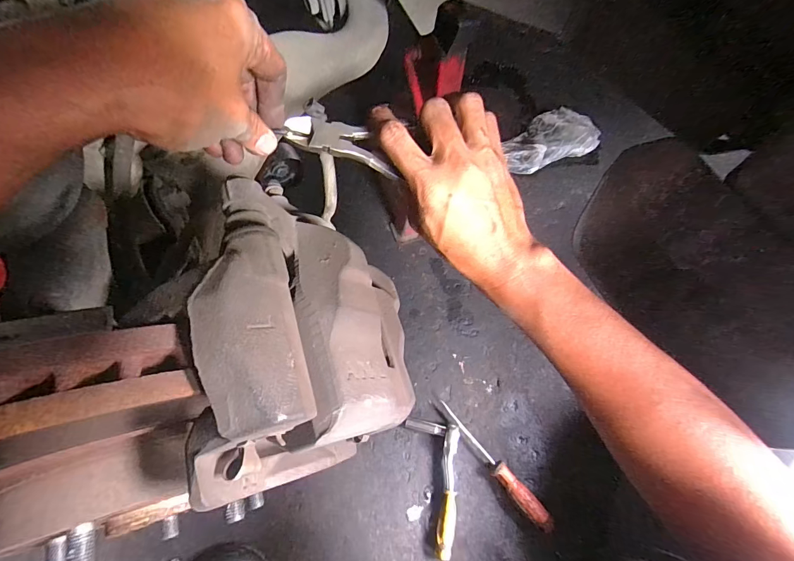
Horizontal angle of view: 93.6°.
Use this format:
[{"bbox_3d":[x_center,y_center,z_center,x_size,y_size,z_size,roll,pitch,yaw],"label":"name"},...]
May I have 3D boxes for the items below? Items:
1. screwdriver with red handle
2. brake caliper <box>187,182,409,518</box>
[{"bbox_3d":[0.147,0.279,0.573,0.025,0.035,0.221,-38,75,-13],"label":"screwdriver with red handle"},{"bbox_3d":[-0.053,0.035,0.209,0.089,0.141,0.136,-26,63,26],"label":"brake caliper"}]

